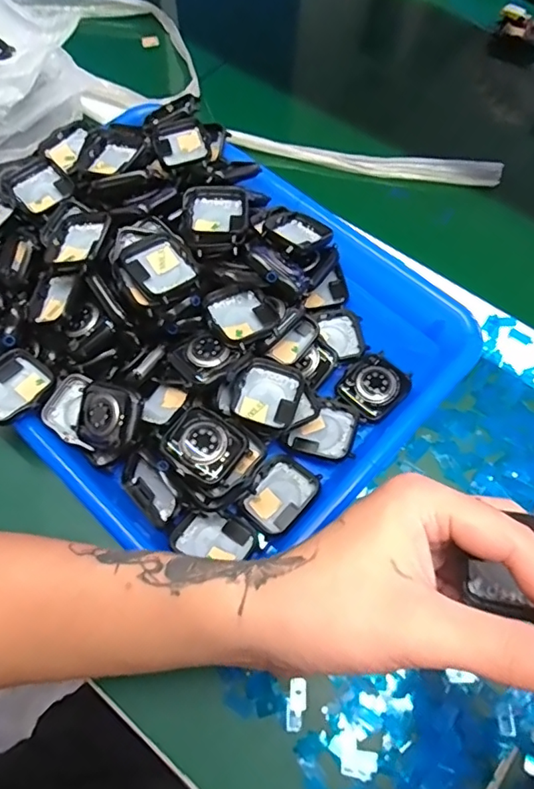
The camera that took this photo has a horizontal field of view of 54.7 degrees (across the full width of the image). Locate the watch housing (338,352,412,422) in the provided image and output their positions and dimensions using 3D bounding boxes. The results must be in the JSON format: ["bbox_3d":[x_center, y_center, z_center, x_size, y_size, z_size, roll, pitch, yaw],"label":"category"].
[{"bbox_3d":[0.069,-0.006,0.330,0.044,0.008,0.038,-41,70,-17],"label":"watch housing"}]

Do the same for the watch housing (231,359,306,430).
[{"bbox_3d":[0.001,-0.001,0.309,0.040,0.012,0.041,14,66,8],"label":"watch housing"}]

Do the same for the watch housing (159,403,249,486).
[{"bbox_3d":[-0.035,0.029,0.292,0.042,0.018,0.037,35,70,16],"label":"watch housing"}]

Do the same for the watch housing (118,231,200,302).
[{"bbox_3d":[-0.065,-0.077,0.314,0.036,0.009,0.043,-35,69,-15],"label":"watch housing"}]

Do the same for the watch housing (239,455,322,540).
[{"bbox_3d":[0.007,0.060,0.304,0.035,0.012,0.044,37,71,17],"label":"watch housing"}]

